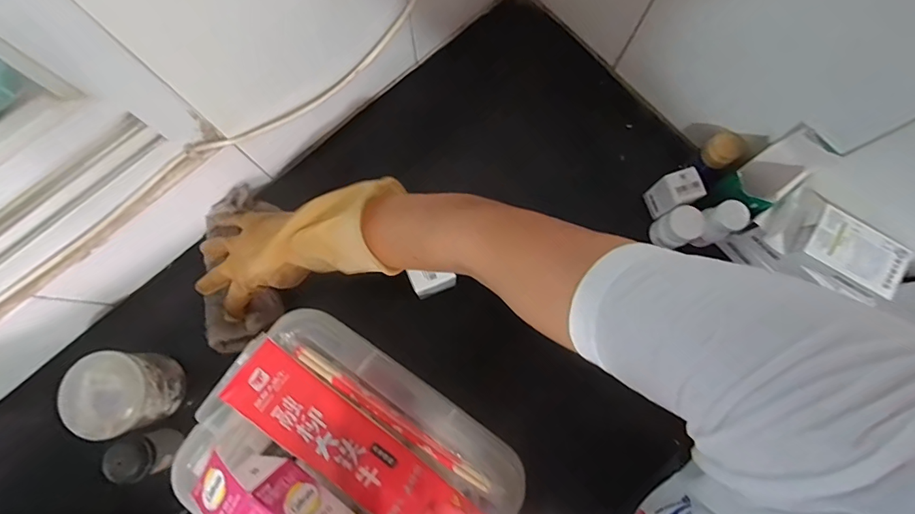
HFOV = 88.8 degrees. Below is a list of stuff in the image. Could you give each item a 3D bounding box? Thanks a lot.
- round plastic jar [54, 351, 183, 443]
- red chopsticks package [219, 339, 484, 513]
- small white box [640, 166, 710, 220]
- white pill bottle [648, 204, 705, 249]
[{"bbox_3d":[-0.377,0.152,0.531,0.086,0.089,0.087,0,80,0],"label":"round plastic jar"},{"bbox_3d":[-0.084,0.161,0.380,0.235,0.012,0.059,36,81,6],"label":"red chopsticks package"},{"bbox_3d":[0.269,-0.078,0.584,0.039,0.072,0.040,-19,80,-4],"label":"small white box"},{"bbox_3d":[0.270,-0.036,0.575,0.039,0.064,0.041,0,80,0],"label":"white pill bottle"}]

